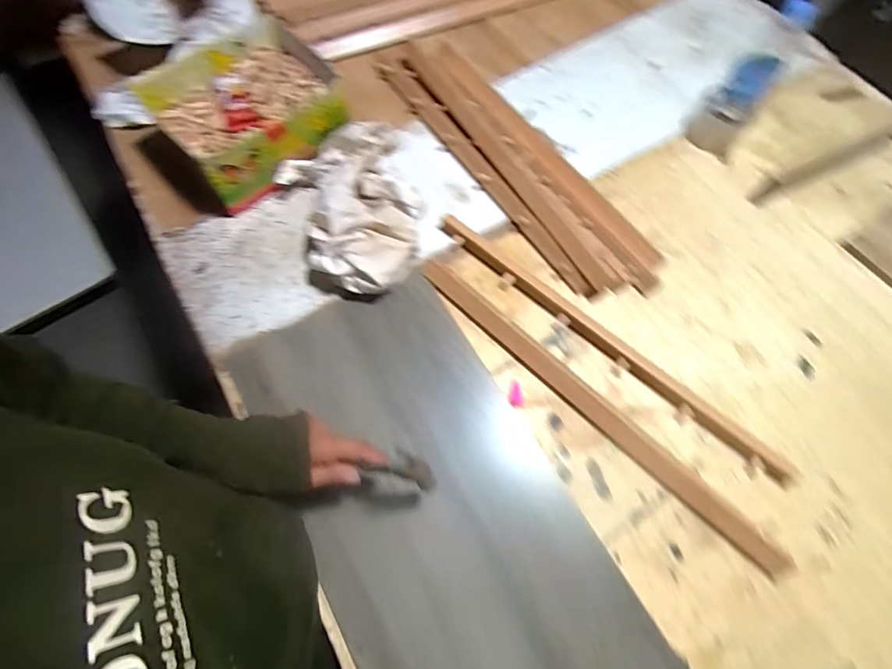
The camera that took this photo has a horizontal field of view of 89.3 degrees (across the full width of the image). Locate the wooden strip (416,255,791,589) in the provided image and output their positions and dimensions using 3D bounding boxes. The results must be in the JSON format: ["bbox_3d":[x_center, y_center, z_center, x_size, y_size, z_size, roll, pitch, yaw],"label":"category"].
[{"bbox_3d":[0.175,0.086,0.581,0.554,0.020,0.034,41,73,15],"label":"wooden strip"}]

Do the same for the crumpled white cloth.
[{"bbox_3d":[-0.122,-0.179,0.648,0.178,0.069,0.263,-20,69,-8],"label":"crumpled white cloth"}]

